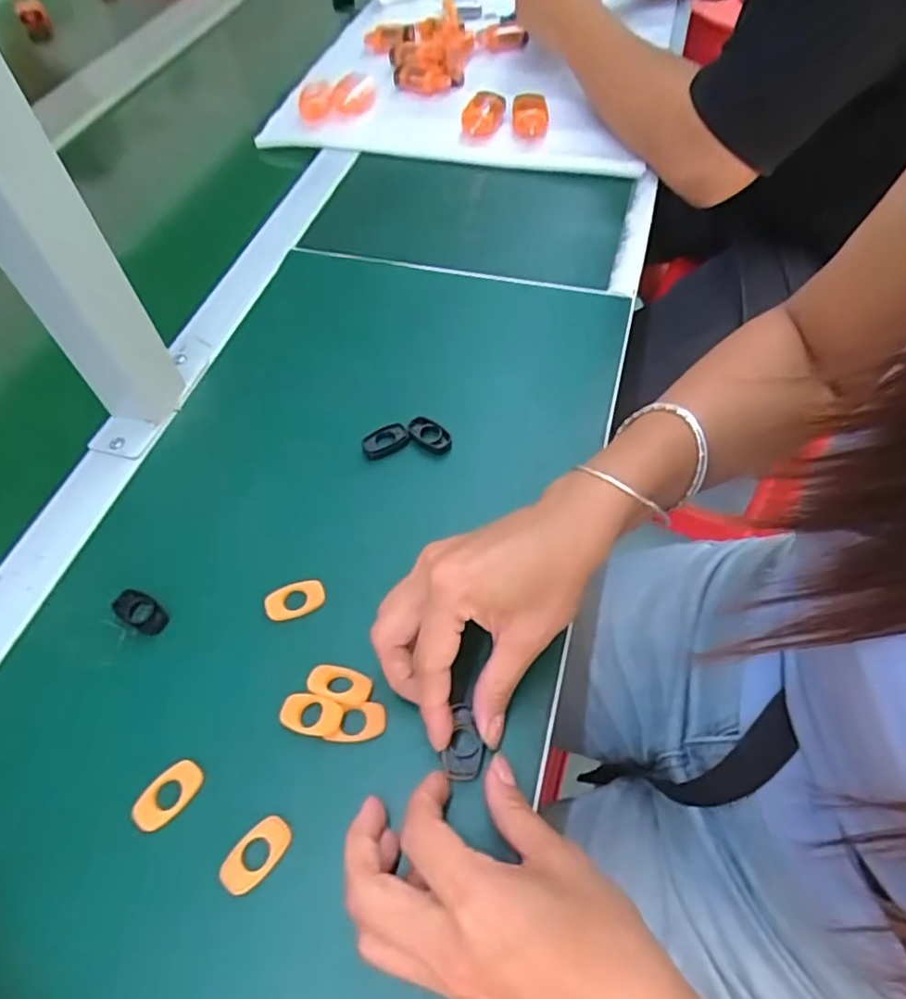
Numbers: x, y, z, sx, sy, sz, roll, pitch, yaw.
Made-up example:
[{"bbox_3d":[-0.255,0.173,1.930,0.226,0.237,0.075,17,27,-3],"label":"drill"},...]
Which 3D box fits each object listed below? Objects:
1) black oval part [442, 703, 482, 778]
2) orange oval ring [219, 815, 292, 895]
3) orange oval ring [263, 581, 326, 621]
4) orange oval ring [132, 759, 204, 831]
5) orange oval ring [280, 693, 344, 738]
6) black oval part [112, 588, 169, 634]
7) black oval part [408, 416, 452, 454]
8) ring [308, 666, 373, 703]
[{"bbox_3d":[0.005,0.119,0.307,0.019,0.005,0.035,1,77,3],"label":"black oval part"},{"bbox_3d":[-0.089,0.160,0.282,0.020,0.004,0.034,36,64,24],"label":"orange oval ring"},{"bbox_3d":[-0.090,0.057,0.354,0.033,0.005,0.020,-10,56,-5],"label":"orange oval ring"},{"bbox_3d":[-0.137,0.141,0.298,0.020,0.004,0.034,32,62,21],"label":"orange oval ring"},{"bbox_3d":[-0.072,0.108,0.313,0.031,0.004,0.018,13,57,11],"label":"orange oval ring"},{"bbox_3d":[-0.176,0.063,0.351,0.038,0.006,0.018,23,60,17],"label":"black oval part"},{"bbox_3d":[-0.017,-0.043,0.412,0.035,0.009,0.018,33,63,22],"label":"black oval part"},{"bbox_3d":[-0.058,0.095,0.322,0.032,0.004,0.017,14,57,11],"label":"ring"}]

